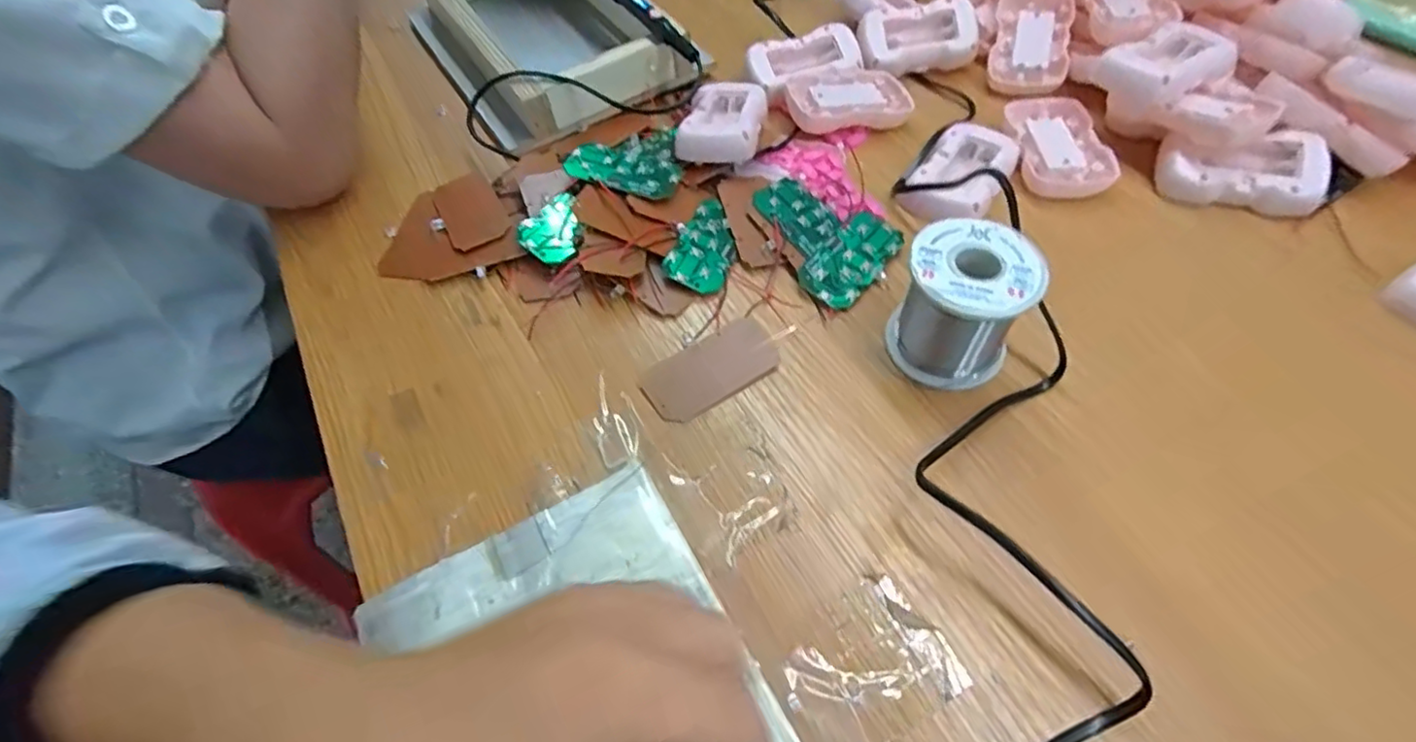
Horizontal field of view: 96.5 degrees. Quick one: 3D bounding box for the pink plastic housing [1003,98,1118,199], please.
[{"bbox_3d":[0.235,-0.154,0.426,0.053,0.014,0.088,0,56,4],"label":"pink plastic housing"}]

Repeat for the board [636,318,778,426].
[{"bbox_3d":[0.003,-0.001,0.346,0.076,0.010,0.040,-32,65,-14],"label":"board"}]

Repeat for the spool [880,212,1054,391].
[{"bbox_3d":[0.129,-0.036,0.323,0.060,0.058,0.062,12,58,12],"label":"spool"}]

